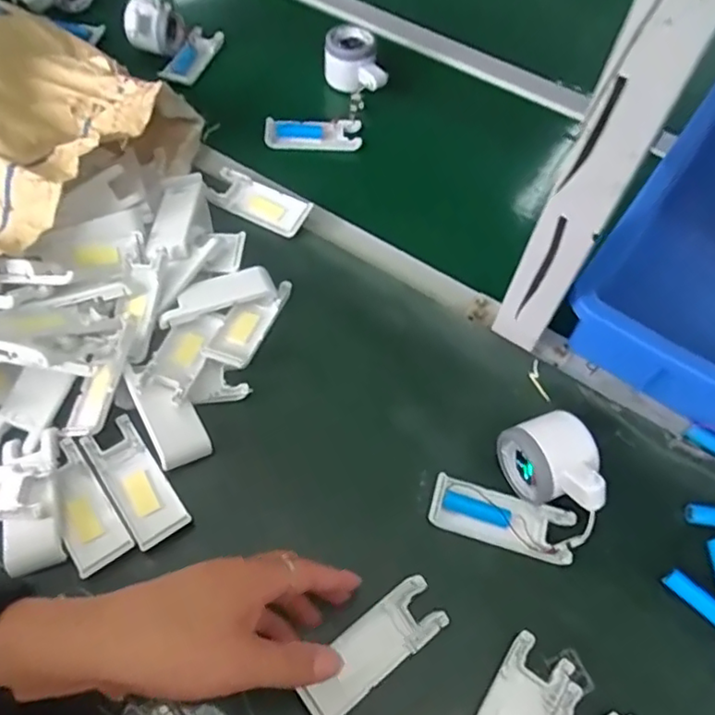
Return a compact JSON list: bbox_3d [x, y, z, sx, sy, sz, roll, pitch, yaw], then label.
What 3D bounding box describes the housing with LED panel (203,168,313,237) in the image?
[{"bbox_3d":[-0.097,-0.151,0.587,0.102,0.018,0.040,26,78,17],"label":"housing with LED panel"}]

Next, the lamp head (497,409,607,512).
[{"bbox_3d":[0.146,0.079,0.438,0.055,0.059,0.082,-17,62,-13],"label":"lamp head"}]

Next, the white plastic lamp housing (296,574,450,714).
[{"bbox_3d":[0.011,0.192,0.393,0.104,0.017,0.040,-39,67,-20],"label":"white plastic lamp housing"}]

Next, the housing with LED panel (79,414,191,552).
[{"bbox_3d":[-0.166,0.094,0.453,0.039,0.017,0.103,-32,66,-20],"label":"housing with LED panel"}]

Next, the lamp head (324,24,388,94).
[{"bbox_3d":[-0.002,-0.342,0.700,0.070,0.054,0.062,2,59,-2],"label":"lamp head"}]

